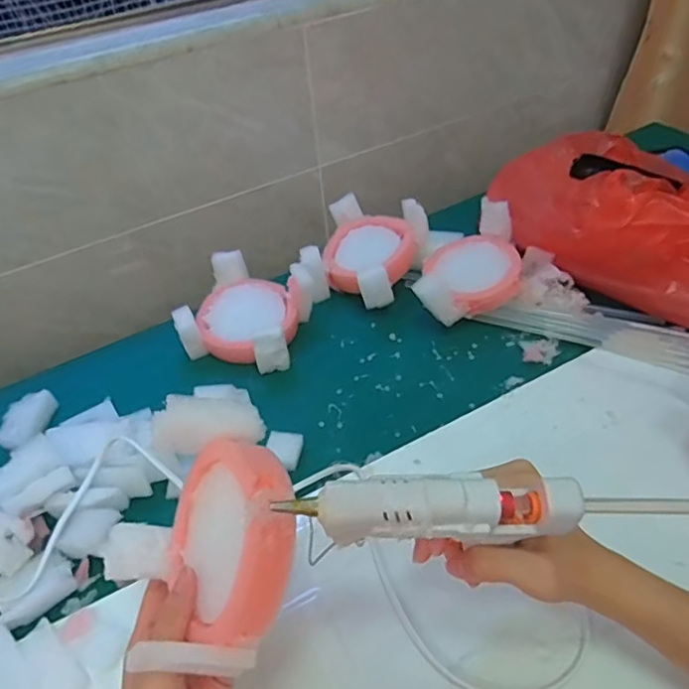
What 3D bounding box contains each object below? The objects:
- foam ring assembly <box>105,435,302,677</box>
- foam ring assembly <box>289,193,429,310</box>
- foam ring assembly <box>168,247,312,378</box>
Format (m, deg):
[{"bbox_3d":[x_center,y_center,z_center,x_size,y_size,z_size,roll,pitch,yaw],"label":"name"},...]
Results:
[{"bbox_3d":[-0.069,0.103,0.297,0.107,0.048,0.104,-56,48,13],"label":"foam ring assembly"},{"bbox_3d":[0.022,-0.095,0.618,0.123,0.059,0.149,8,46,15],"label":"foam ring assembly"},{"bbox_3d":[-0.096,-0.034,0.586,0.120,0.048,0.115,12,47,18],"label":"foam ring assembly"}]

